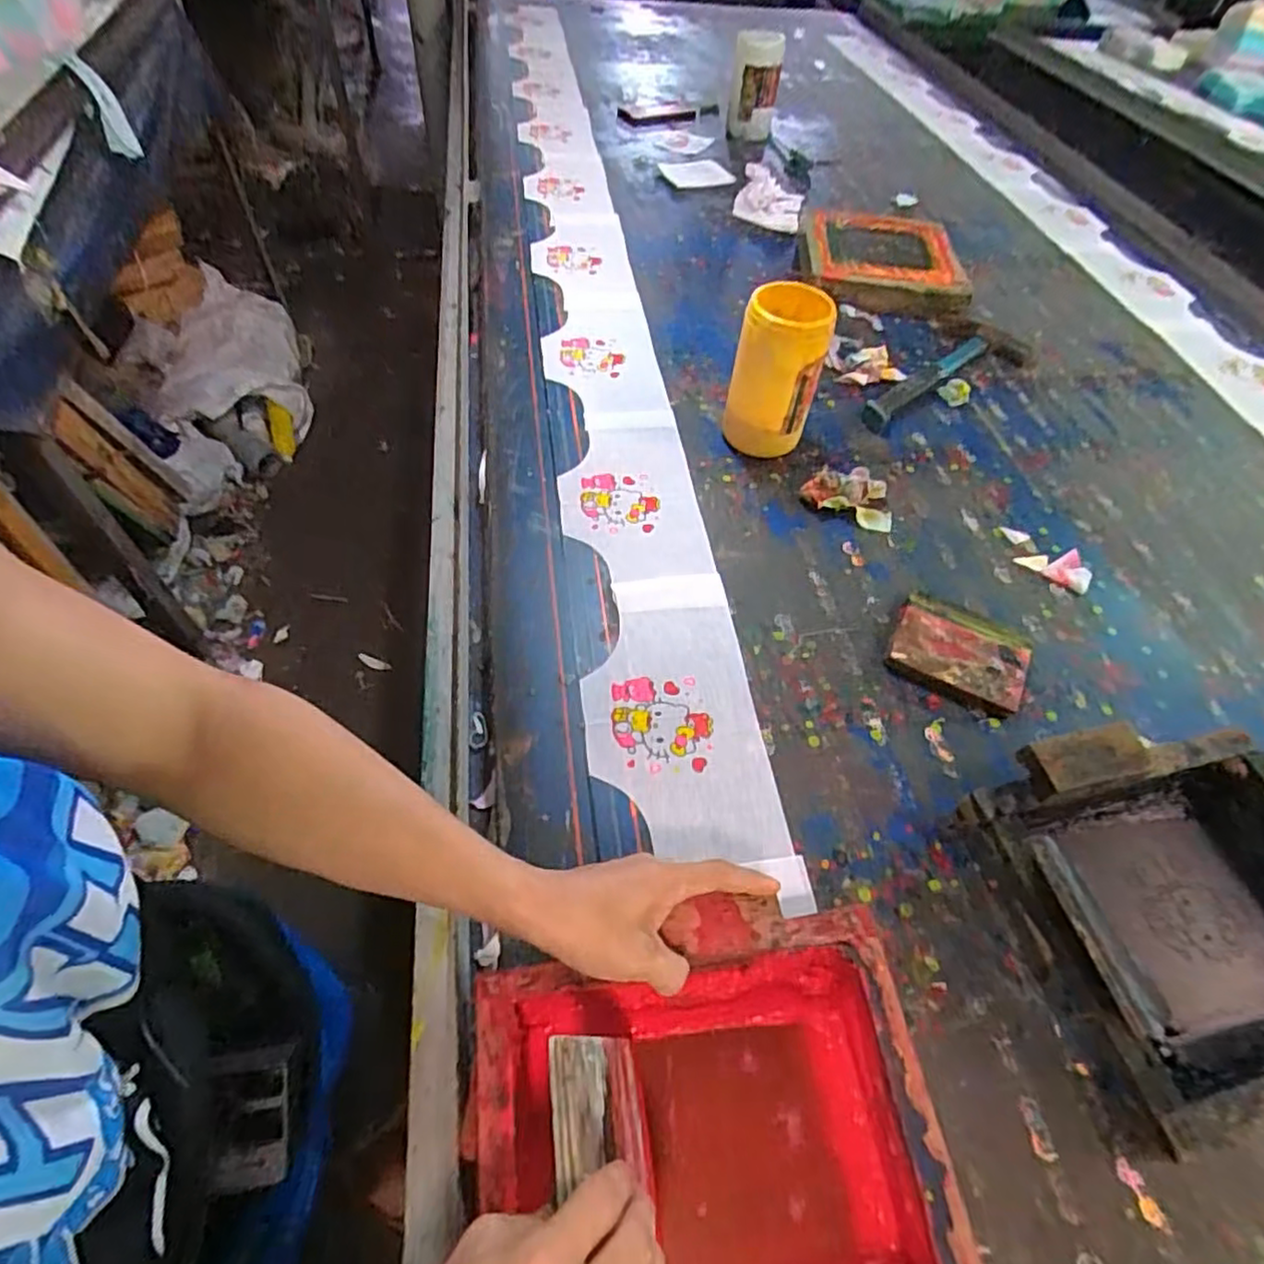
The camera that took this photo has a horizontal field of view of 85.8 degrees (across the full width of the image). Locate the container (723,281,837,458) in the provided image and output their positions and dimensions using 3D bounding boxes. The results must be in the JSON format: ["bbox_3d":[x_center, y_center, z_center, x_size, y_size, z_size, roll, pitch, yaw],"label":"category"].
[{"bbox_3d":[0.166,-0.293,0.775,0.091,0.166,0.076,20,54,11],"label":"container"}]

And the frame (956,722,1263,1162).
[{"bbox_3d":[0.409,0.191,0.492,0.252,0.075,0.244,-11,54,-11],"label":"frame"}]

